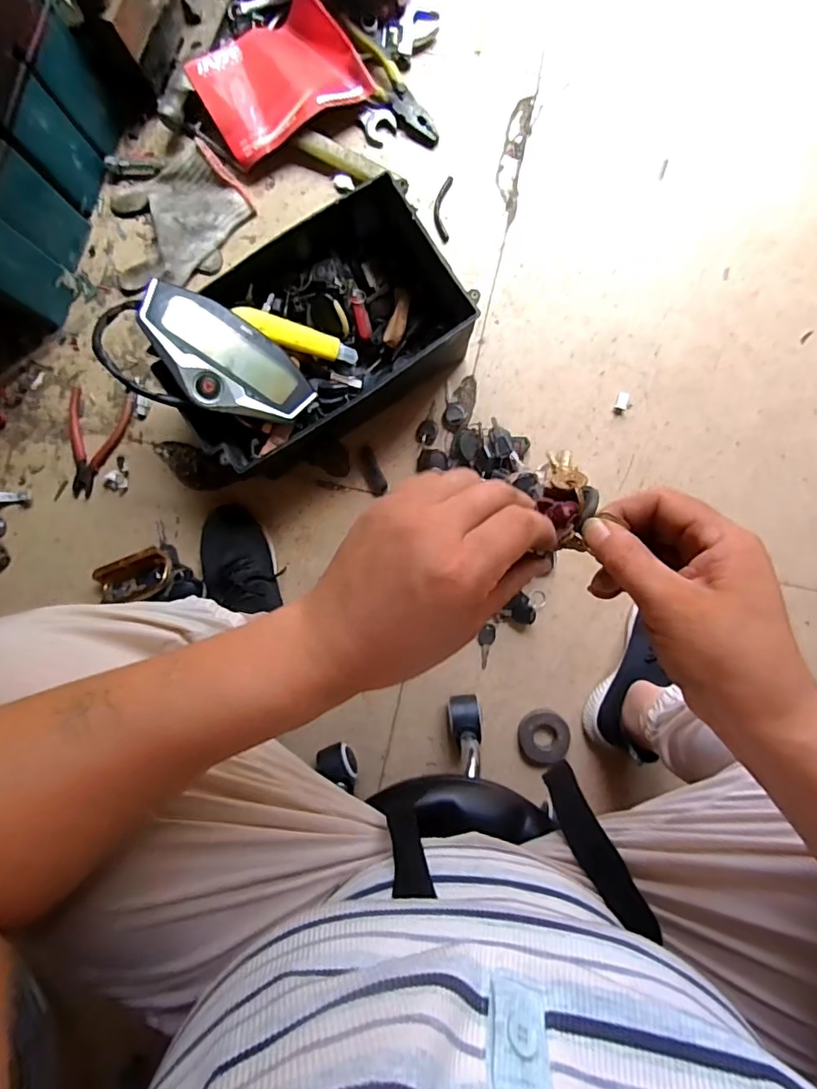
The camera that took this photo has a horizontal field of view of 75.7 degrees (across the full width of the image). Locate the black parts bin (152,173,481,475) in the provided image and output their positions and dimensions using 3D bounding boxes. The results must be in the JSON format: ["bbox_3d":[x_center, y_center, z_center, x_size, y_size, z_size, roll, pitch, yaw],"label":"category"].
[{"bbox_3d":[-0.111,-0.245,0.642,0.336,0.122,0.207,-33,89,1],"label":"black parts bin"}]

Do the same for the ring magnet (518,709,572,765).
[{"bbox_3d":[0.180,0.253,0.693,0.066,0.010,0.066,5,90,1],"label":"ring magnet"}]

